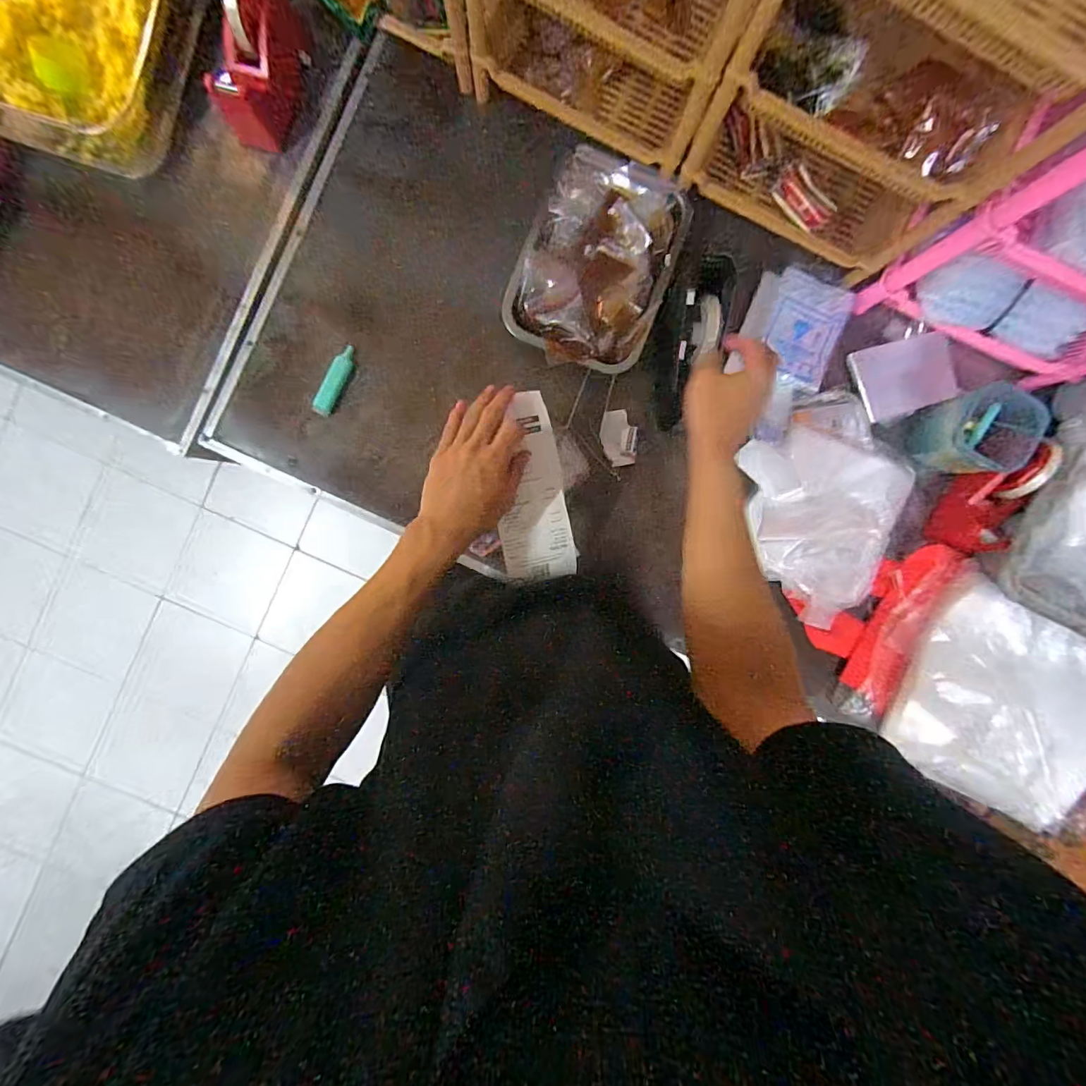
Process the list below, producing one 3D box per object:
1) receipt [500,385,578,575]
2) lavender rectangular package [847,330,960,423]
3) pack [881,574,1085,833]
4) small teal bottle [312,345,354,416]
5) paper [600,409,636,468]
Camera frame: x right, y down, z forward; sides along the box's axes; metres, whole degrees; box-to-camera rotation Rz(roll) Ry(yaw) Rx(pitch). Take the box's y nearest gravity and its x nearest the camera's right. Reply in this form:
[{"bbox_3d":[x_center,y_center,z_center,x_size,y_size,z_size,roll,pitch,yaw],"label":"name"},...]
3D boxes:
[{"bbox_3d":[-0.015,-0.061,0.538,0.078,0.010,0.203,-10,90,-11],"label":"receipt"},{"bbox_3d":[0.503,-0.231,0.676,0.133,0.019,0.097,-14,93,-1],"label":"lavender rectangular package"},{"bbox_3d":[0.658,0.234,0.695,0.330,0.039,0.267,28,91,-3],"label":"pack"},{"bbox_3d":[-0.283,-0.221,0.669,0.025,0.014,0.099,28,91,-3],"label":"small teal bottle"},{"bbox_3d":[0.106,-0.147,0.684,0.048,0.011,0.076,-4,93,-2],"label":"paper"}]

